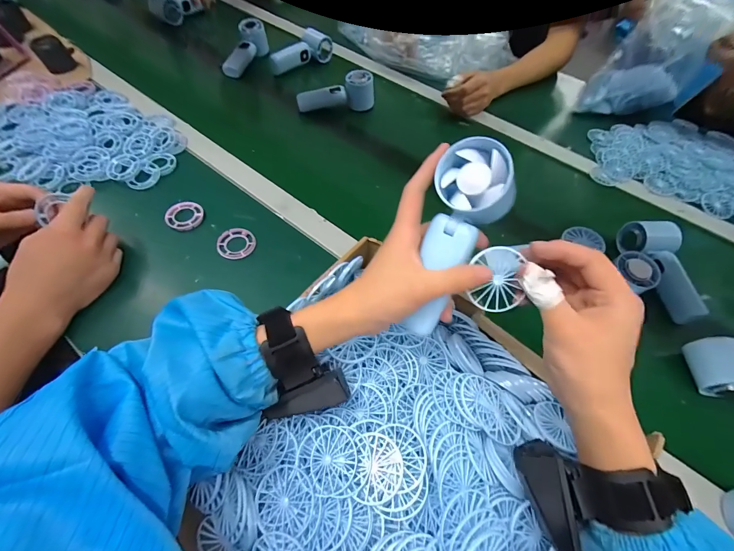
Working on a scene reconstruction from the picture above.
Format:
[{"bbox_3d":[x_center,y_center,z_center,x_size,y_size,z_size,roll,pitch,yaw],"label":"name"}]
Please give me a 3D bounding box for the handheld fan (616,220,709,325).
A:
[{"bbox_3d":[0.416,-0.012,0.468,0.056,0.047,0.146,5,56,4],"label":"handheld fan"}]

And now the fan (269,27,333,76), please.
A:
[{"bbox_3d":[-0.147,-0.504,0.748,0.043,0.052,0.155,35,63,22],"label":"fan"}]

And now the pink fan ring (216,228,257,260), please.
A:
[{"bbox_3d":[-0.190,-0.046,0.480,0.054,0.009,0.051,0,56,1],"label":"pink fan ring"}]

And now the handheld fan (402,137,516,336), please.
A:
[{"bbox_3d":[0.072,-0.025,0.269,0.056,0.154,0.039,19,13,13],"label":"handheld fan"}]

